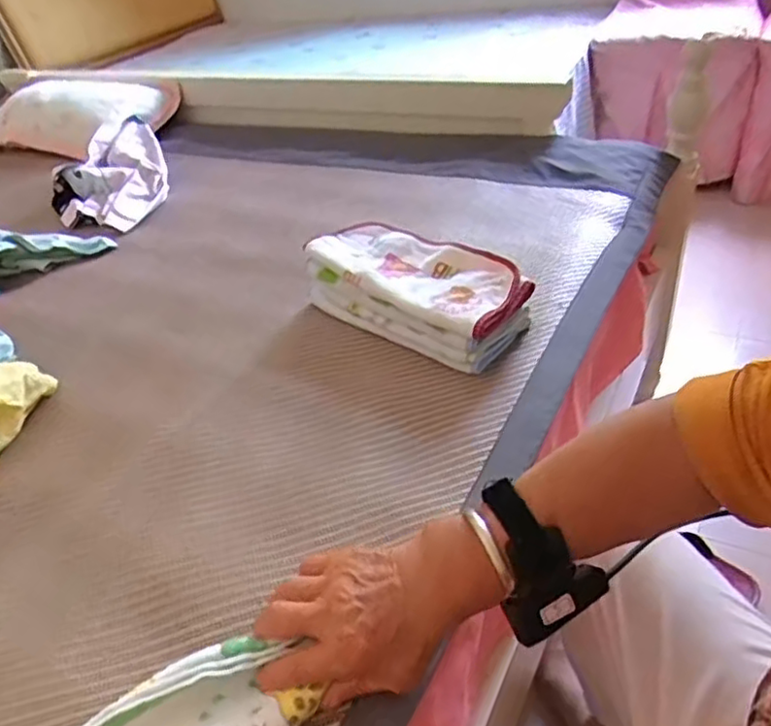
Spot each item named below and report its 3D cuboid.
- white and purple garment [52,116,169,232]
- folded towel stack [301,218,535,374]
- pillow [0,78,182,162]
[{"bbox_3d":[-0.481,-0.323,1.137,0.190,0.081,0.307,-18,40,-13],"label":"white and purple garment"},{"bbox_3d":[0.032,-0.081,0.745,0.244,0.079,0.108,25,49,34],"label":"folded towel stack"},{"bbox_3d":[-0.650,-0.502,1.362,0.398,0.128,0.213,5,39,17],"label":"pillow"}]

